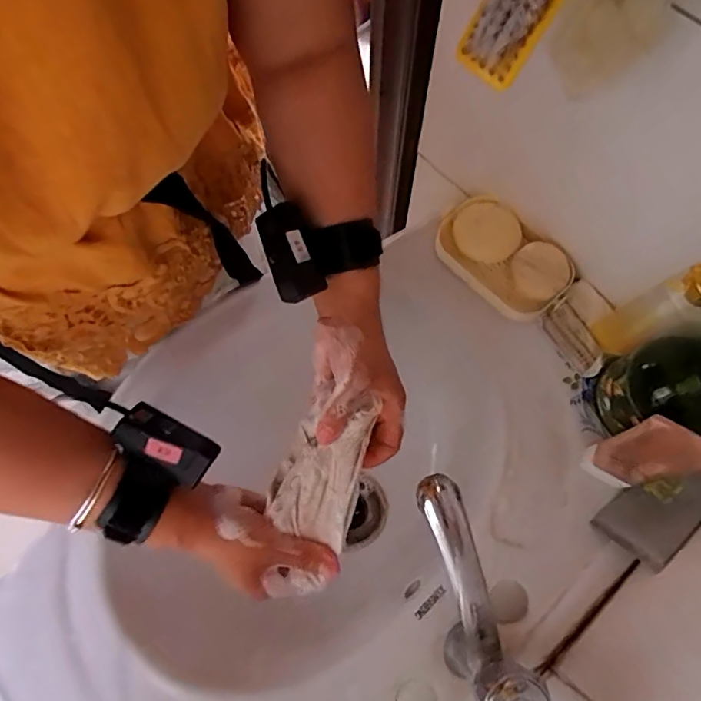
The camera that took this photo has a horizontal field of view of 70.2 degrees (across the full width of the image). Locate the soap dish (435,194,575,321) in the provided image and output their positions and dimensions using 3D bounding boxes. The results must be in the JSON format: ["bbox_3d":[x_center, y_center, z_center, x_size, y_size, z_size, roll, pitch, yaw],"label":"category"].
[{"bbox_3d":[0.146,-0.090,0.486,0.129,0.026,0.080,43,78,13],"label":"soap dish"}]

